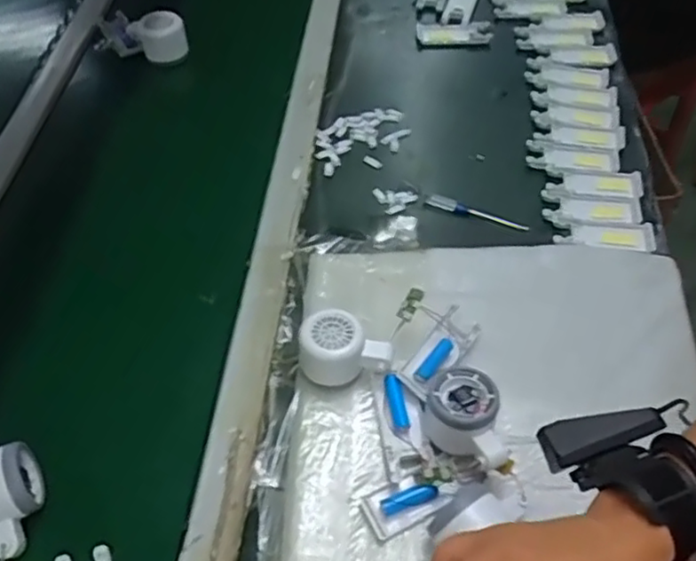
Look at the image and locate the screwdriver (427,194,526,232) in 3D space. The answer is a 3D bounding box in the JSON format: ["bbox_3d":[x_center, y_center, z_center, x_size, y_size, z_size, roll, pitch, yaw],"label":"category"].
[{"bbox_3d":[0.145,-0.077,0.745,0.118,0.009,0.014,18,55,13],"label":"screwdriver"}]

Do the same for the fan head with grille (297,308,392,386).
[{"bbox_3d":[-0.003,0.064,0.595,0.080,0.057,0.055,3,54,1],"label":"fan head with grille"}]

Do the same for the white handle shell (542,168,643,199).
[{"bbox_3d":[0.287,-0.117,0.766,0.105,0.014,0.039,5,54,3],"label":"white handle shell"}]

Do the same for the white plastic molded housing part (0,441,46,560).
[{"bbox_3d":[-0.275,0.178,0.521,0.063,0.047,0.073,-29,59,-20],"label":"white plastic molded housing part"}]

